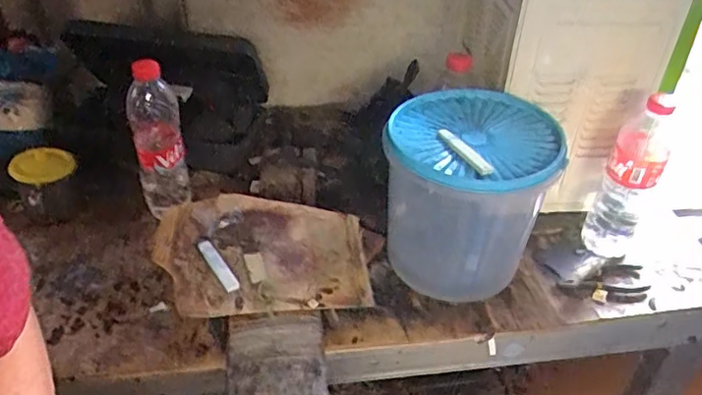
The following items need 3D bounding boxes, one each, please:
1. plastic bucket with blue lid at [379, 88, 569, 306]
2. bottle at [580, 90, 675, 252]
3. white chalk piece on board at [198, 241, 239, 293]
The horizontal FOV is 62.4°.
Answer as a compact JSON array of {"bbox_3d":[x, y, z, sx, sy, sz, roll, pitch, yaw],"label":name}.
[{"bbox_3d":[0.132,0.004,0.684,0.185,0.204,0.166,13,39,14],"label":"plastic bucket with blue lid"},{"bbox_3d":[0.354,-0.024,0.741,0.061,0.220,0.062,16,40,18],"label":"bottle"},{"bbox_3d":[-0.148,0.075,0.645,0.014,0.011,0.088,-20,42,-26],"label":"white chalk piece on board"}]

